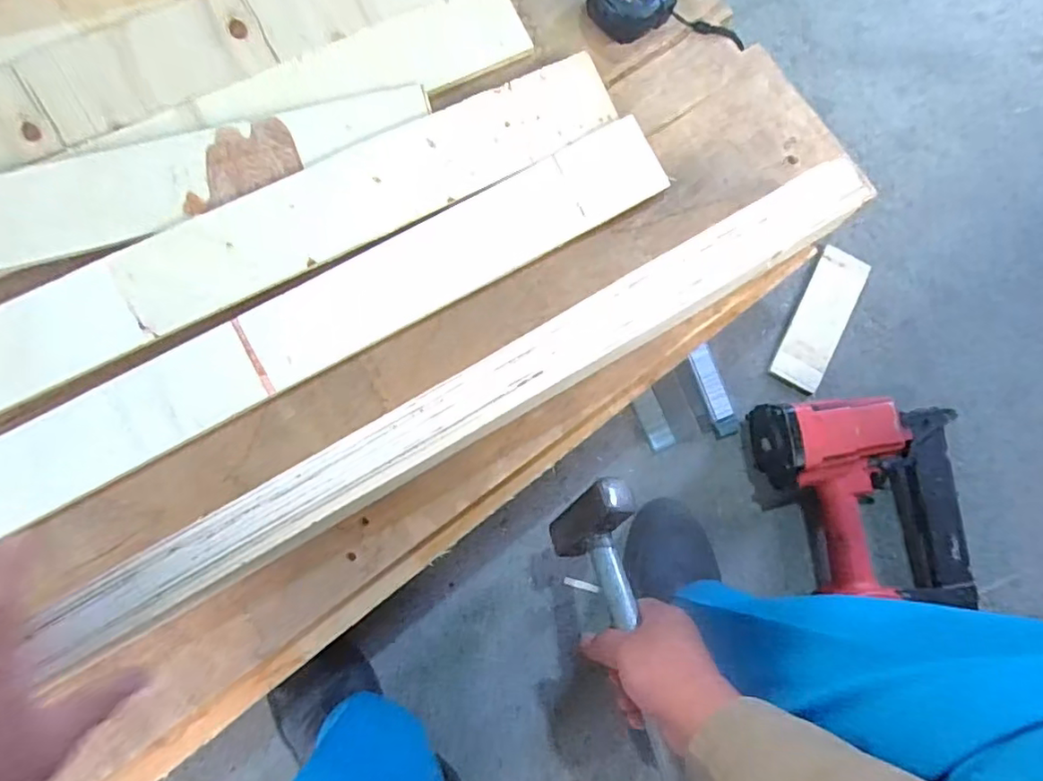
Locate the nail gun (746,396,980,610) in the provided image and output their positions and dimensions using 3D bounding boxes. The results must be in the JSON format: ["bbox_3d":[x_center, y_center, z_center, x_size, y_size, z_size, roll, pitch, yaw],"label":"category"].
[{"bbox_3d":[0.389,0.127,0.669,0.240,0.081,0.228,-2,84,-2],"label":"nail gun"}]

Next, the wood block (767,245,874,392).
[{"bbox_3d":[0.366,-0.087,0.726,0.062,0.010,0.181,28,84,1],"label":"wood block"}]

